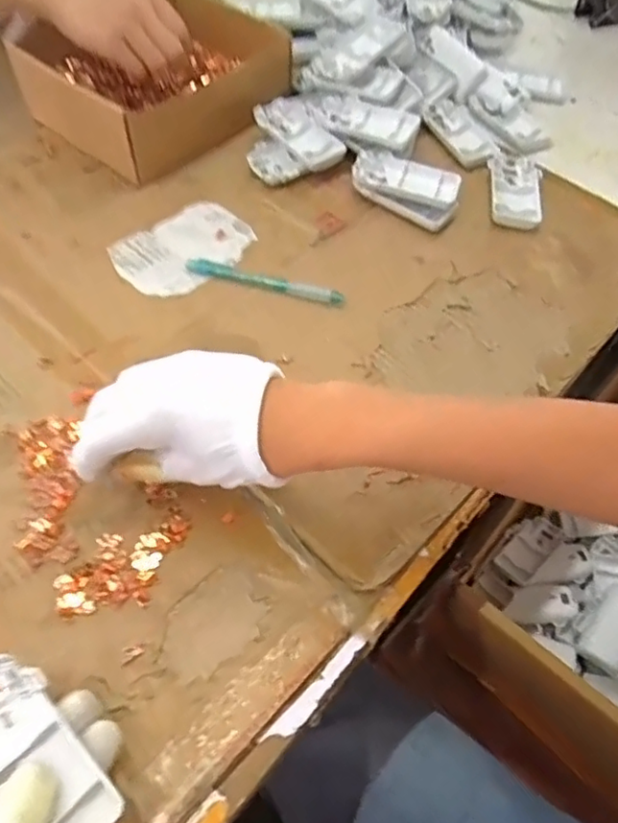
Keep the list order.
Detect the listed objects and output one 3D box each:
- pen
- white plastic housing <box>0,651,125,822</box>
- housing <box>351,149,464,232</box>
[{"bbox_3d":[-0.036,-0.104,0.496,0.130,0.009,0.015,15,58,5],"label":"pen"},{"bbox_3d":[-0.130,0.161,0.283,0.097,0.021,0.048,38,62,14],"label":"white plastic housing"},{"bbox_3d":[0.089,-0.207,0.562,0.098,0.029,0.057,28,60,13],"label":"housing"}]

